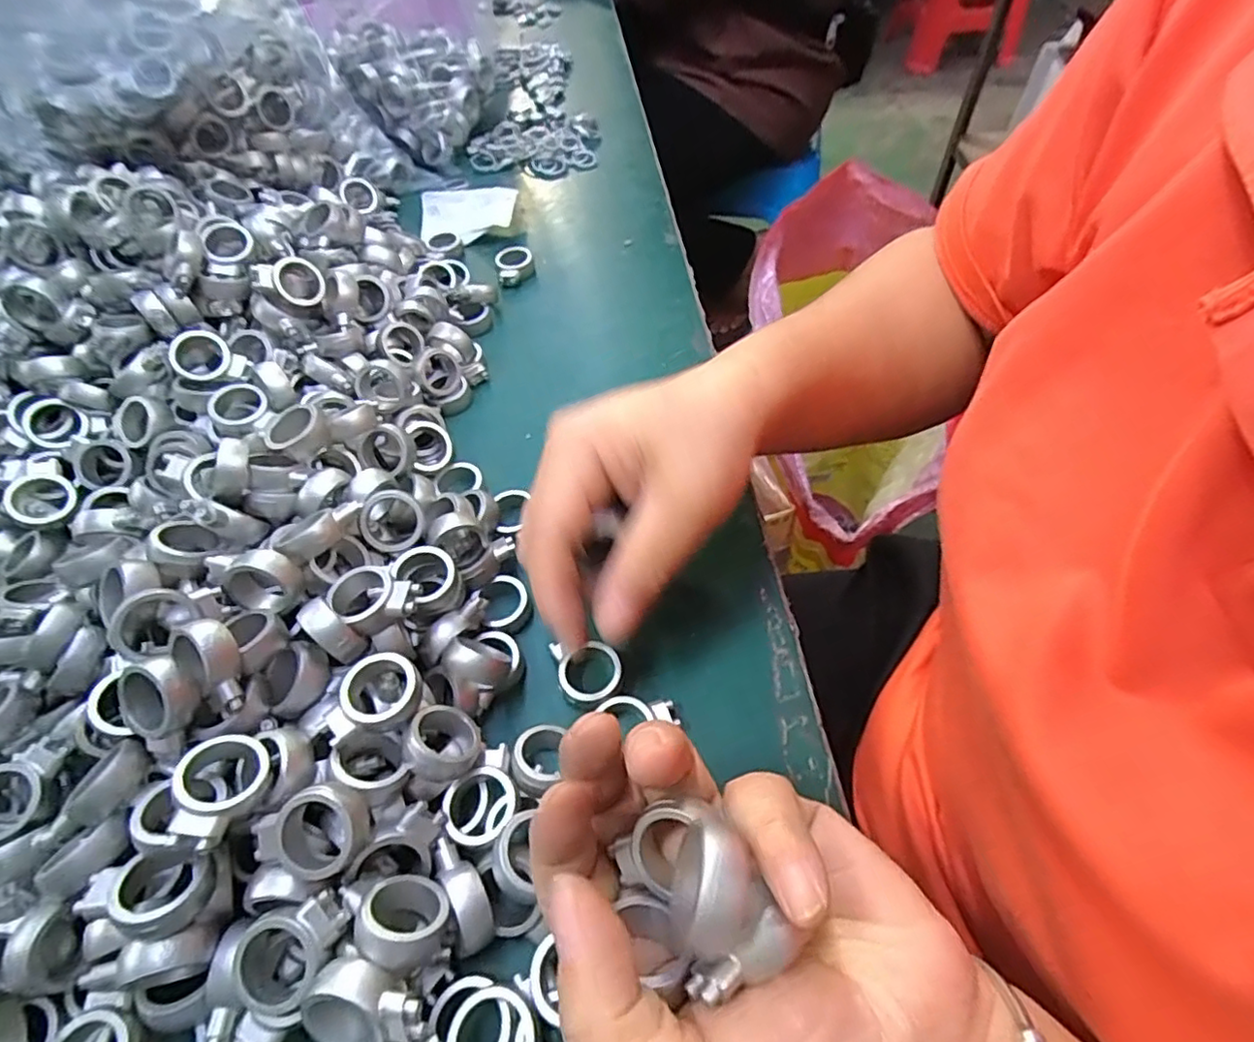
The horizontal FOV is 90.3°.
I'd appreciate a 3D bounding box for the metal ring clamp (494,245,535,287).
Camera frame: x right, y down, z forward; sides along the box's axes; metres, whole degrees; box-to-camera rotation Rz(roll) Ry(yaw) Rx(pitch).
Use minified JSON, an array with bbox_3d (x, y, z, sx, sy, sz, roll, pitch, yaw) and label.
[{"bbox_3d":[-0.076,-0.174,0.421,0.024,0.011,0.033,-12,55,-5],"label":"metal ring clamp"}]

